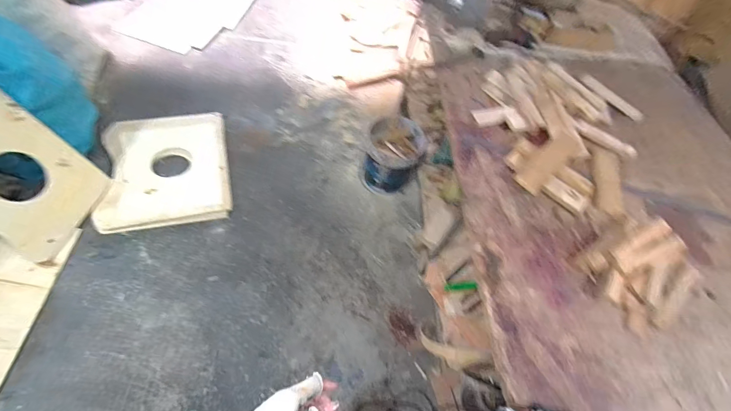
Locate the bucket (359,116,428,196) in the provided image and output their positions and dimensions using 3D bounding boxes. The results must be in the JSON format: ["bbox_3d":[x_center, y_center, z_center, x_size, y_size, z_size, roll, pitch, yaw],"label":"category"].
[{"bbox_3d":[0.140,-0.252,1.693,0.285,0.326,0.243,-21,63,-20],"label":"bucket"}]

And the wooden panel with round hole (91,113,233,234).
[{"bbox_3d":[-0.960,-0.195,1.634,0.549,0.067,0.613,-6,73,-21],"label":"wooden panel with round hole"}]

